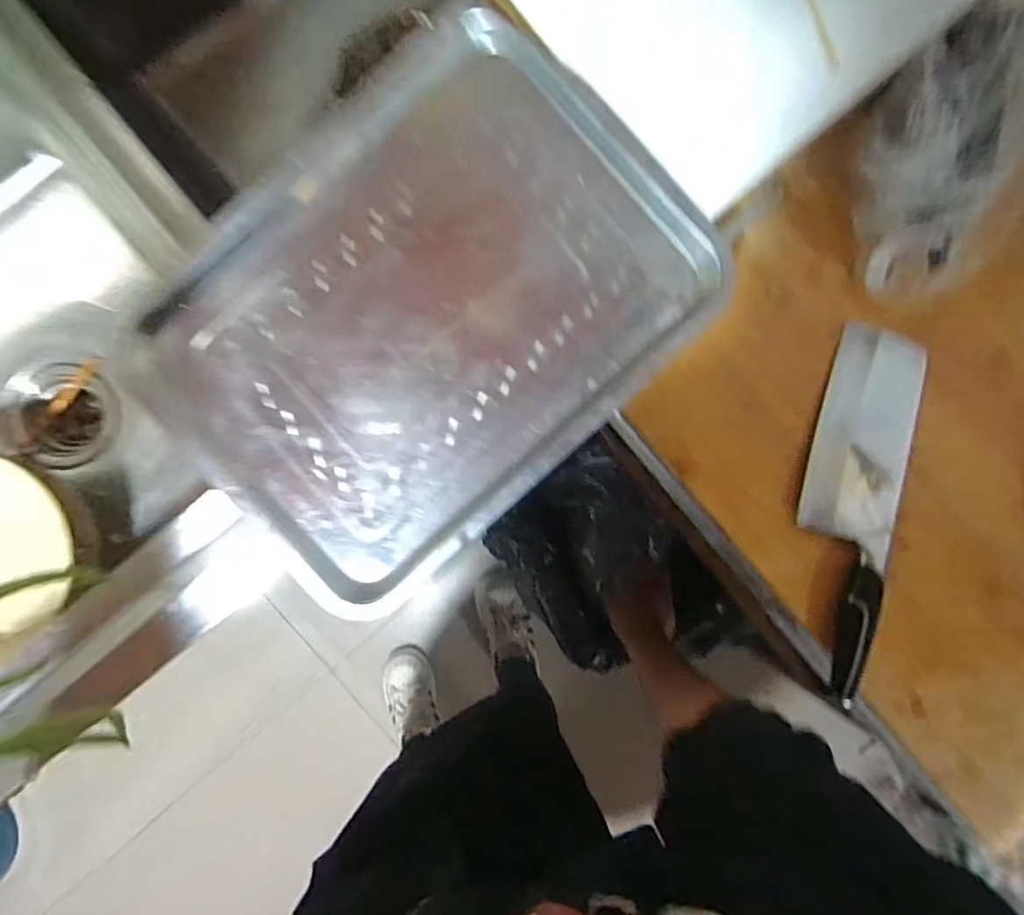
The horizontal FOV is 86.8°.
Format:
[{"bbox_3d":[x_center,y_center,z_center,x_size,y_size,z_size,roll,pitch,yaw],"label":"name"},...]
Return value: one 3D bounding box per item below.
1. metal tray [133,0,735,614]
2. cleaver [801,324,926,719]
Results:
[{"bbox_3d":[-0.057,-0.093,0.351,0.343,0.025,0.249,-42,94,0],"label":"metal tray"},{"bbox_3d":[0.274,0.041,0.434,0.075,0.019,0.289,13,92,-3],"label":"cleaver"}]

